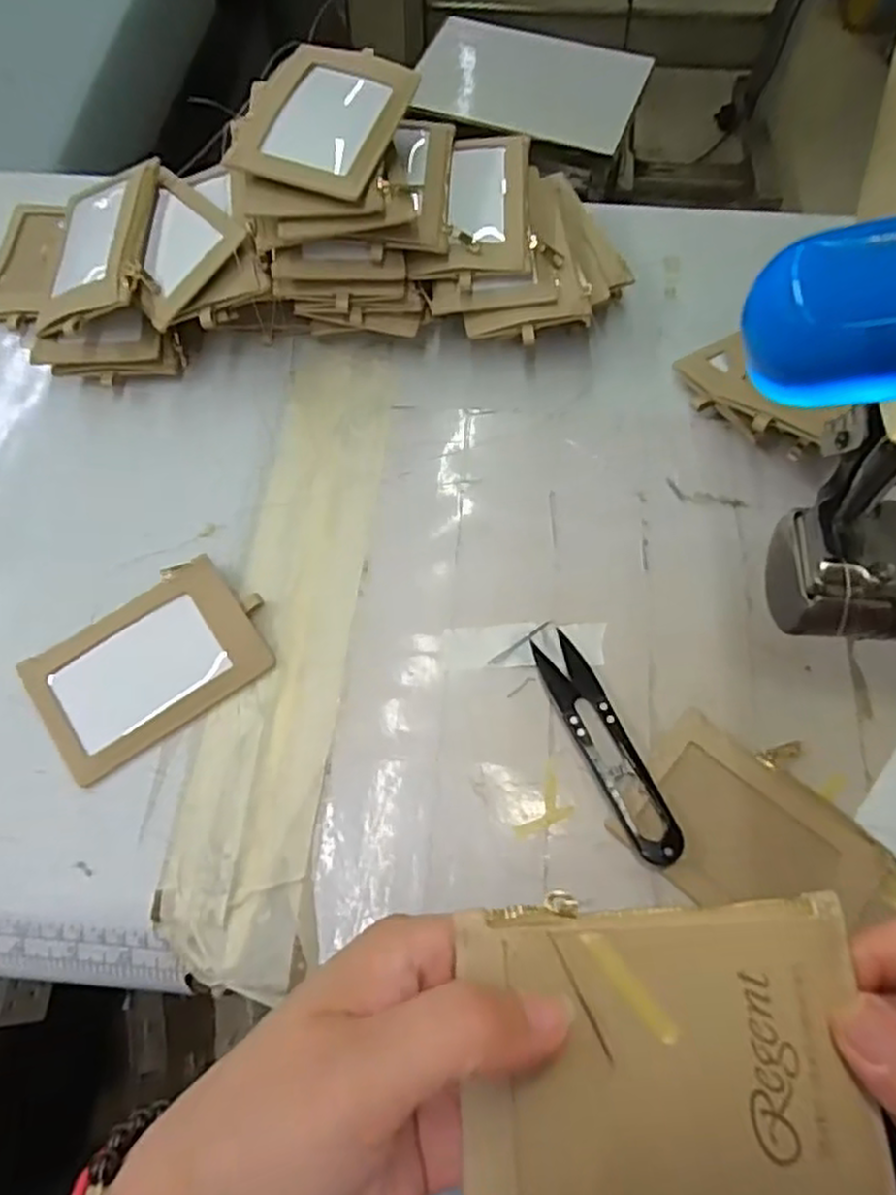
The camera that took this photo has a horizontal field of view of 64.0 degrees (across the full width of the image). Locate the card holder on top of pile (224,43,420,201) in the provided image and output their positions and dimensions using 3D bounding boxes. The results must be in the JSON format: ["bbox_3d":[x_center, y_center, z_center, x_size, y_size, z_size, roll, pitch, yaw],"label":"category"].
[{"bbox_3d":[-0.069,-0.260,0.389,0.079,0.014,0.096,16,69,9],"label":"card holder on top of pile"}]

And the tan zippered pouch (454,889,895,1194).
[{"bbox_3d":[0.058,0.122,0.191,0.105,0.006,0.074,-1,76,-1],"label":"tan zippered pouch"}]

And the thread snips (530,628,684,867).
[{"bbox_3d":[0.078,0.071,0.352,0.026,0.012,0.118,-23,68,-7],"label":"thread snips"}]

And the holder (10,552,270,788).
[{"bbox_3d":[-0.153,0.035,0.368,0.111,0.007,0.071,-35,82,-14],"label":"holder"}]

